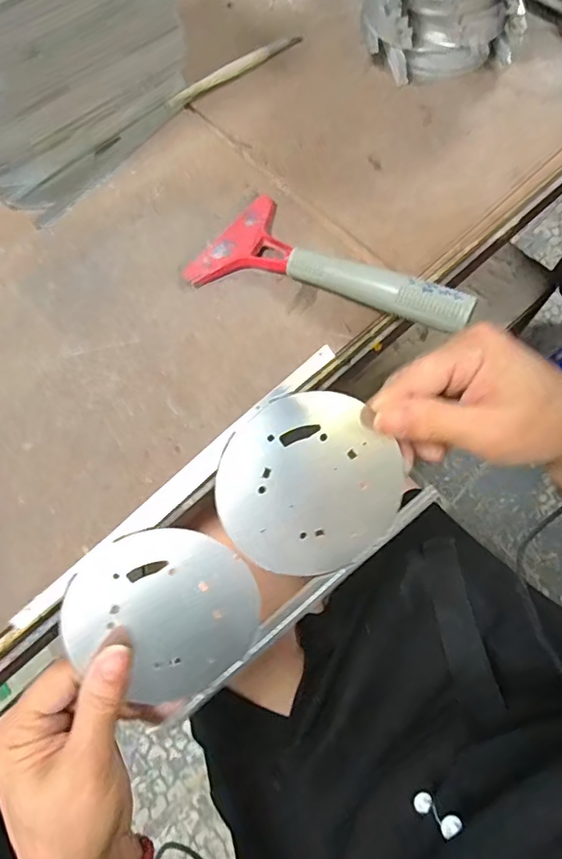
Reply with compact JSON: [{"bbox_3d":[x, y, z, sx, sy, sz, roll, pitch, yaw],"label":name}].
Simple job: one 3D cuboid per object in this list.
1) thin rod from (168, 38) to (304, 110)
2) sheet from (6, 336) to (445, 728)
[{"bbox_3d":[-0.044,-0.332,0.480,0.141,0.008,0.015,-33,73,-11],"label":"thin rod"},{"bbox_3d":[-0.019,0.061,0.261,0.181,0.005,0.102,-41,109,-1],"label":"sheet"}]

